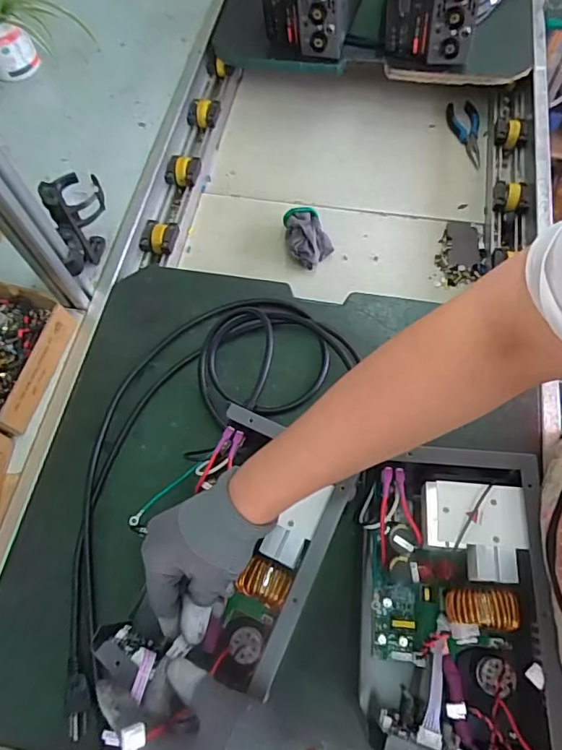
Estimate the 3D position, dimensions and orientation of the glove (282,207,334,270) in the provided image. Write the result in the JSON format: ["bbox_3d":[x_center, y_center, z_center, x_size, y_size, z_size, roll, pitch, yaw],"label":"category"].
[{"bbox_3d":[0.044,-0.230,0.828,0.073,0.043,0.106,-12,65,-2],"label":"glove"}]

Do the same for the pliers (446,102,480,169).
[{"bbox_3d":[0.348,-0.448,0.935,0.056,0.020,0.152,0,65,4],"label":"pliers"}]

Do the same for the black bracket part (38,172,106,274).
[{"bbox_3d":[-0.265,-0.188,0.690,0.070,0.144,0.100,-15,66,-7],"label":"black bracket part"}]

